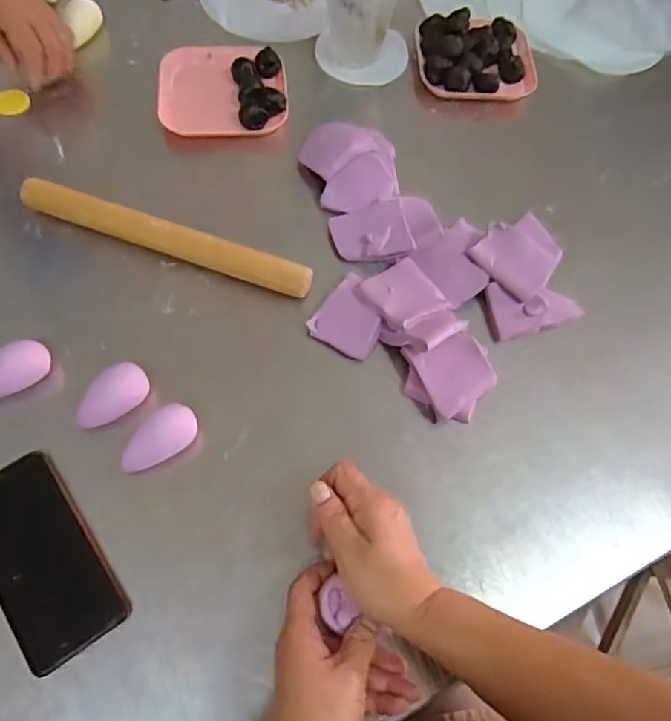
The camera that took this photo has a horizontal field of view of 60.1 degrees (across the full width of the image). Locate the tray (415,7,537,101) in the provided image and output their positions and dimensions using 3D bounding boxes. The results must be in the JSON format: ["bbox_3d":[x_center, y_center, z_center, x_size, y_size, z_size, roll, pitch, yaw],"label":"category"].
[{"bbox_3d":[0.176,-0.388,0.730,0.148,0.042,0.118,0,63,-4],"label":"tray"}]

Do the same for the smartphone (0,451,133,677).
[{"bbox_3d":[-0.226,0.149,0.445,0.076,0.012,0.154,-32,69,-18],"label":"smartphone"}]

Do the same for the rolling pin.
[{"bbox_3d":[-0.169,-0.119,0.577,0.302,0.031,0.028,19,64,6],"label":"rolling pin"}]

